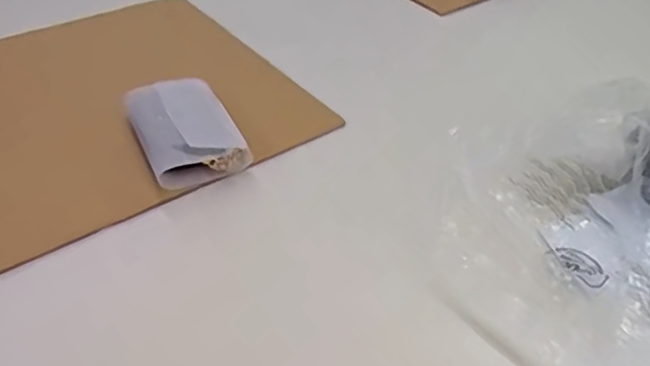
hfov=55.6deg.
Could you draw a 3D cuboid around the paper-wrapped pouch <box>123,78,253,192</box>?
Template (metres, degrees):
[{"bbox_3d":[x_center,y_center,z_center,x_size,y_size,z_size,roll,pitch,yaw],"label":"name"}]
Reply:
[{"bbox_3d":[-0.142,-0.056,0.621,0.092,0.049,0.141,-18,47,-23],"label":"paper-wrapped pouch"}]

